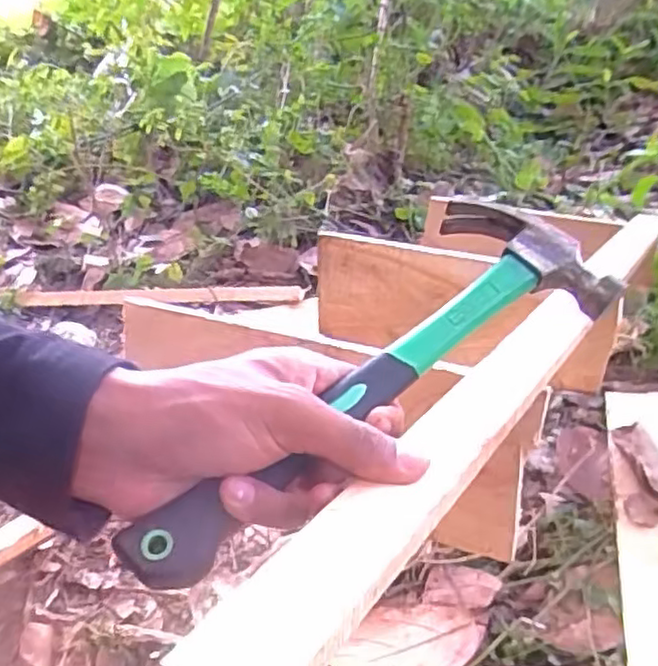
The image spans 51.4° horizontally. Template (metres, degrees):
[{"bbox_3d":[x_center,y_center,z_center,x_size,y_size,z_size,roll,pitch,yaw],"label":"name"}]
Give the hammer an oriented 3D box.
[{"bbox_3d":[0.021,0.019,0.314,0.260,0.033,0.089,-36,43,-26],"label":"hammer"}]

